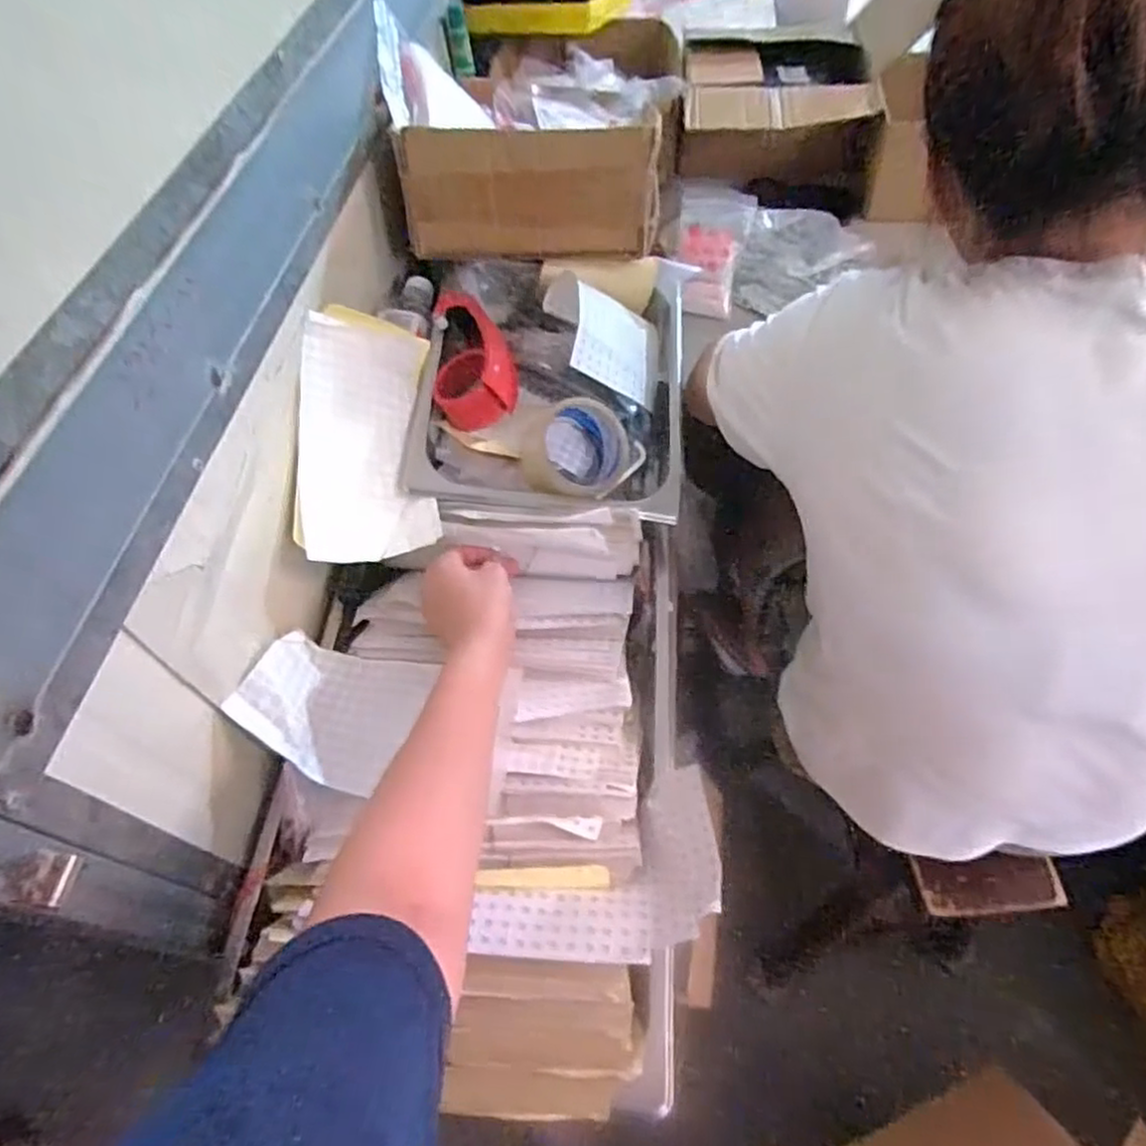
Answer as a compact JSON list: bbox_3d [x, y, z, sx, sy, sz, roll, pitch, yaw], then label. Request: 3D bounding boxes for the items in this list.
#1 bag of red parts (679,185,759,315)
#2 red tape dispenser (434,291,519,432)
[{"bbox_3d":[0.175,-0.409,0.874,0.098,0.055,0.170,5,72,7],"label":"bag of red parts"},{"bbox_3d":[-0.100,-0.216,0.692,0.082,0.067,0.141,-9,56,-2],"label":"red tape dispenser"}]

